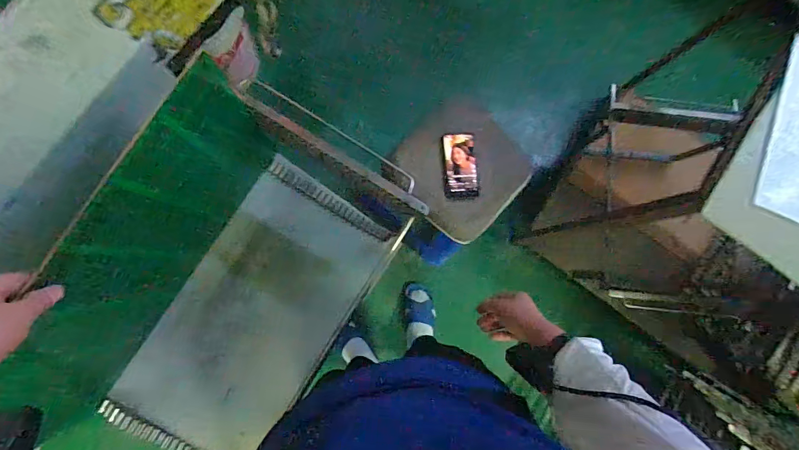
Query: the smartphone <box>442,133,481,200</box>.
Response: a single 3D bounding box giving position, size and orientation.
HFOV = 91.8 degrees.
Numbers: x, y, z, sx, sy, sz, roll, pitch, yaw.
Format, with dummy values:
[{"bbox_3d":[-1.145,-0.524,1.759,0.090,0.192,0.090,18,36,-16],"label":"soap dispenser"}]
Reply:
[{"bbox_3d":[0.147,-0.145,0.934,0.081,0.012,0.157,-3,84,-6],"label":"smartphone"}]

